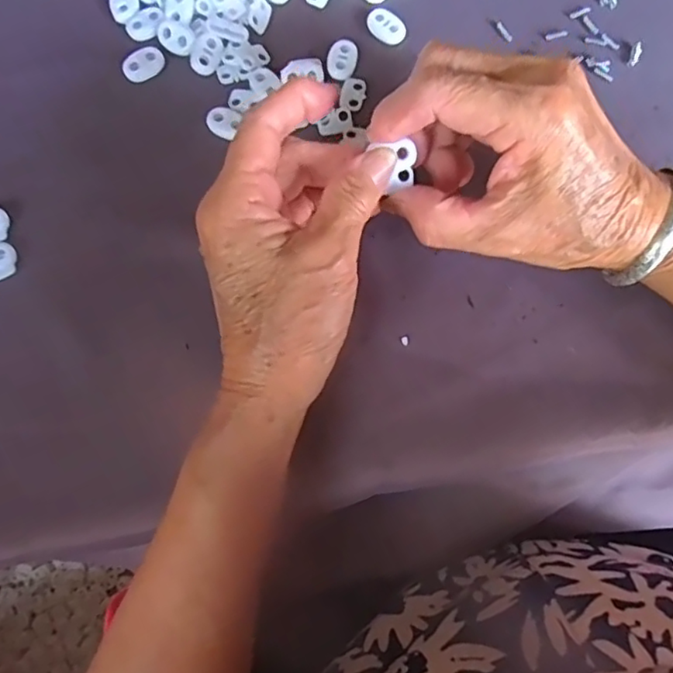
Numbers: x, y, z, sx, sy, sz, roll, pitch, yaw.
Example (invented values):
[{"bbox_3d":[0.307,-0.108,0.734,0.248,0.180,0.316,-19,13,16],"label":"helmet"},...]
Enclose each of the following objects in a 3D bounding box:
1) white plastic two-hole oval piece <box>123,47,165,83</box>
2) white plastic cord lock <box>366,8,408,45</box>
[{"bbox_3d":[-0.103,-0.145,0.316,0.022,0.004,0.017,-32,80,-7],"label":"white plastic two-hole oval piece"},{"bbox_3d":[0.028,-0.171,0.326,0.023,0.004,0.016,39,80,7],"label":"white plastic cord lock"}]

